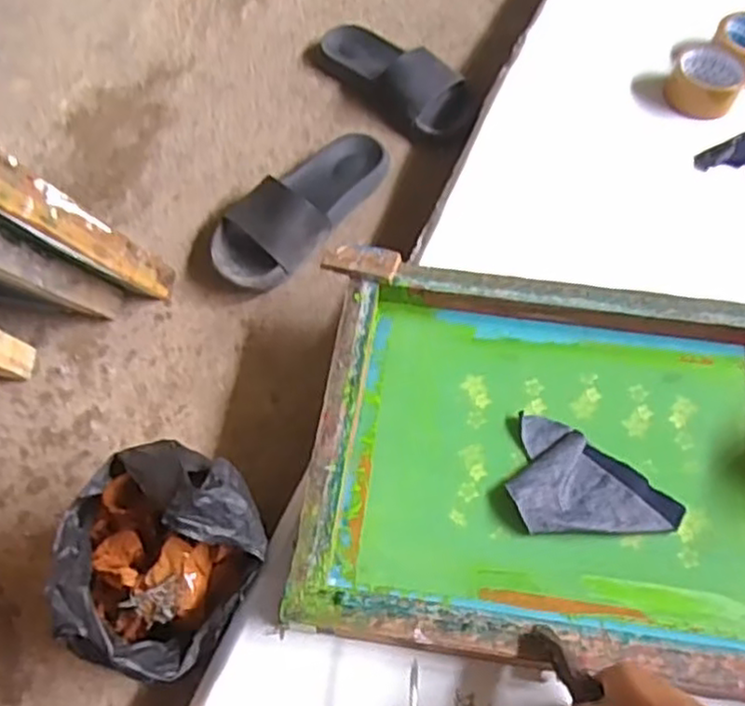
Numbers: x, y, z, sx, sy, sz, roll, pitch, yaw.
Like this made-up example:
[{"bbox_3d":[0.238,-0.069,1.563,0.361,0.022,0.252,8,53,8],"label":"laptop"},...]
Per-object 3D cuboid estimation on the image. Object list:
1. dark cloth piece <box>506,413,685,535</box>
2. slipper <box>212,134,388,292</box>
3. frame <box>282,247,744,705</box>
[{"bbox_3d":[0.199,0.108,0.651,0.146,0.017,0.112,0,59,1],"label":"dark cloth piece"},{"bbox_3d":[-0.093,-0.185,0.885,0.111,0.060,0.265,33,65,19],"label":"slipper"},{"bbox_3d":[0.181,0.094,0.650,0.463,0.048,0.366,7,60,5],"label":"frame"}]

